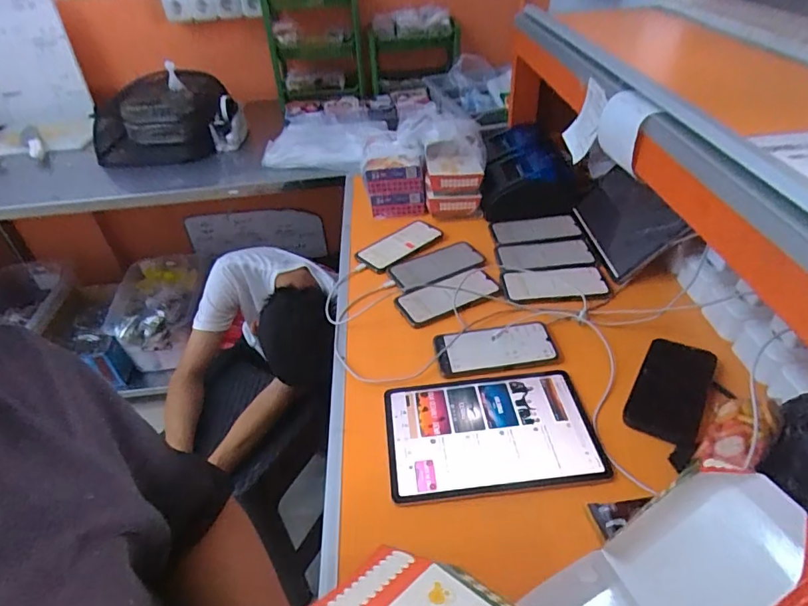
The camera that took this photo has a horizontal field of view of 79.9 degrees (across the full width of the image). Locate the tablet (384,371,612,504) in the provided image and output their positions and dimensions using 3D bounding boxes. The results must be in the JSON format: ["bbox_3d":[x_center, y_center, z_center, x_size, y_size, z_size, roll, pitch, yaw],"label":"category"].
[{"bbox_3d":[0.106,0.160,0.607,0.251,0.008,0.164,-6,40,-2],"label":"tablet"}]

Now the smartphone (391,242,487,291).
[{"bbox_3d":[0.062,-0.067,0.869,0.167,0.006,0.089,-19,42,-16],"label":"smartphone"}]

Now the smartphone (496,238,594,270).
[{"bbox_3d":[0.256,-0.090,0.880,0.167,0.008,0.083,-3,40,2],"label":"smartphone"}]

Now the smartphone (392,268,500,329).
[{"bbox_3d":[0.073,-0.017,0.797,0.166,0.011,0.073,-18,42,-16],"label":"smartphone"}]

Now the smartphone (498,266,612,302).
[{"bbox_3d":[0.253,-0.030,0.805,0.168,0.014,0.081,-1,40,4],"label":"smartphone"}]

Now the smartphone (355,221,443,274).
[{"bbox_3d":[-0.007,-0.112,0.924,0.168,0.014,0.085,-30,47,-28],"label":"smartphone"}]

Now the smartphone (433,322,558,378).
[{"bbox_3d":[0.134,0.066,0.708,0.172,0.008,0.085,-9,40,-5],"label":"smartphone"}]

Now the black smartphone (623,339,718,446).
[{"bbox_3d":[0.349,0.111,0.628,0.082,0.009,0.152,16,55,31],"label":"black smartphone"}]

